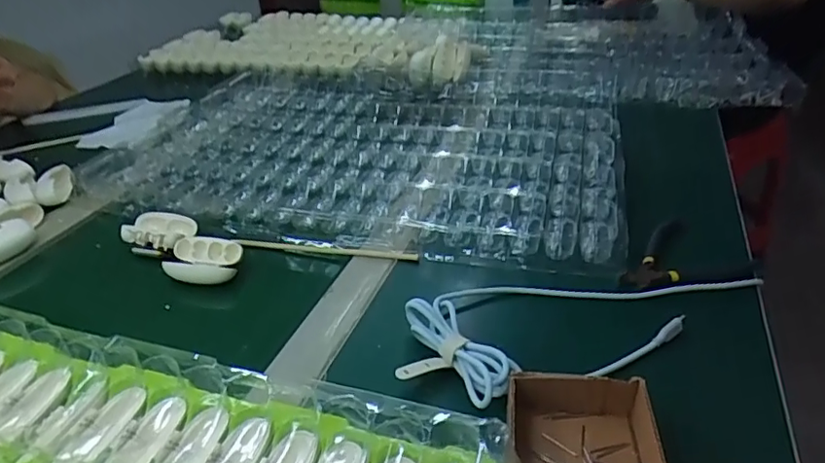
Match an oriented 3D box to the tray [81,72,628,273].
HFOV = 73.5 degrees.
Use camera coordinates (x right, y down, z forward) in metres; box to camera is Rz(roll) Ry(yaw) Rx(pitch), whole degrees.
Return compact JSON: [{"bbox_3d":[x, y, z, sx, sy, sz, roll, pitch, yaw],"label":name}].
[{"bbox_3d":[-0.048,-0.111,0.677,0.579,0.029,0.397,9,34,15],"label":"tray"}]

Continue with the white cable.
[{"bbox_3d":[0.128,0.055,0.416,0.291,0.021,0.108,-11,34,-15],"label":"white cable"}]

